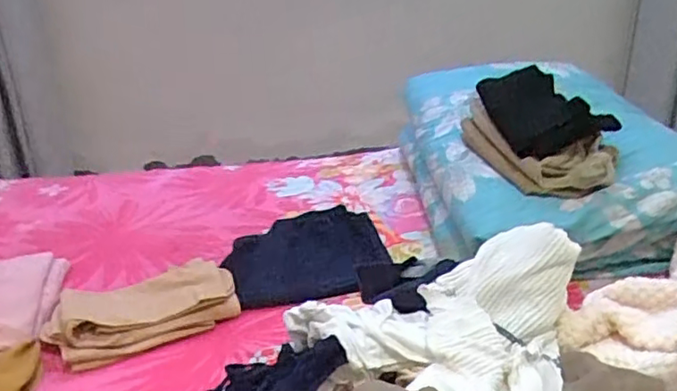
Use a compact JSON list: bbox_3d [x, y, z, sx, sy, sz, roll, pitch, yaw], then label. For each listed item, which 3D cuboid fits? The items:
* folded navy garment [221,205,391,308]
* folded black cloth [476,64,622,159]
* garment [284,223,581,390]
[{"bbox_3d":[-0.054,0.099,1.061,0.279,0.043,0.242,-9,27,-14],"label":"folded navy garment"},{"bbox_3d":[0.351,-0.158,1.063,0.171,0.043,0.203,-23,50,-6],"label":"folded black cloth"},{"bbox_3d":[0.164,0.145,0.723,0.293,0.107,0.357,-22,32,-35],"label":"garment"}]

